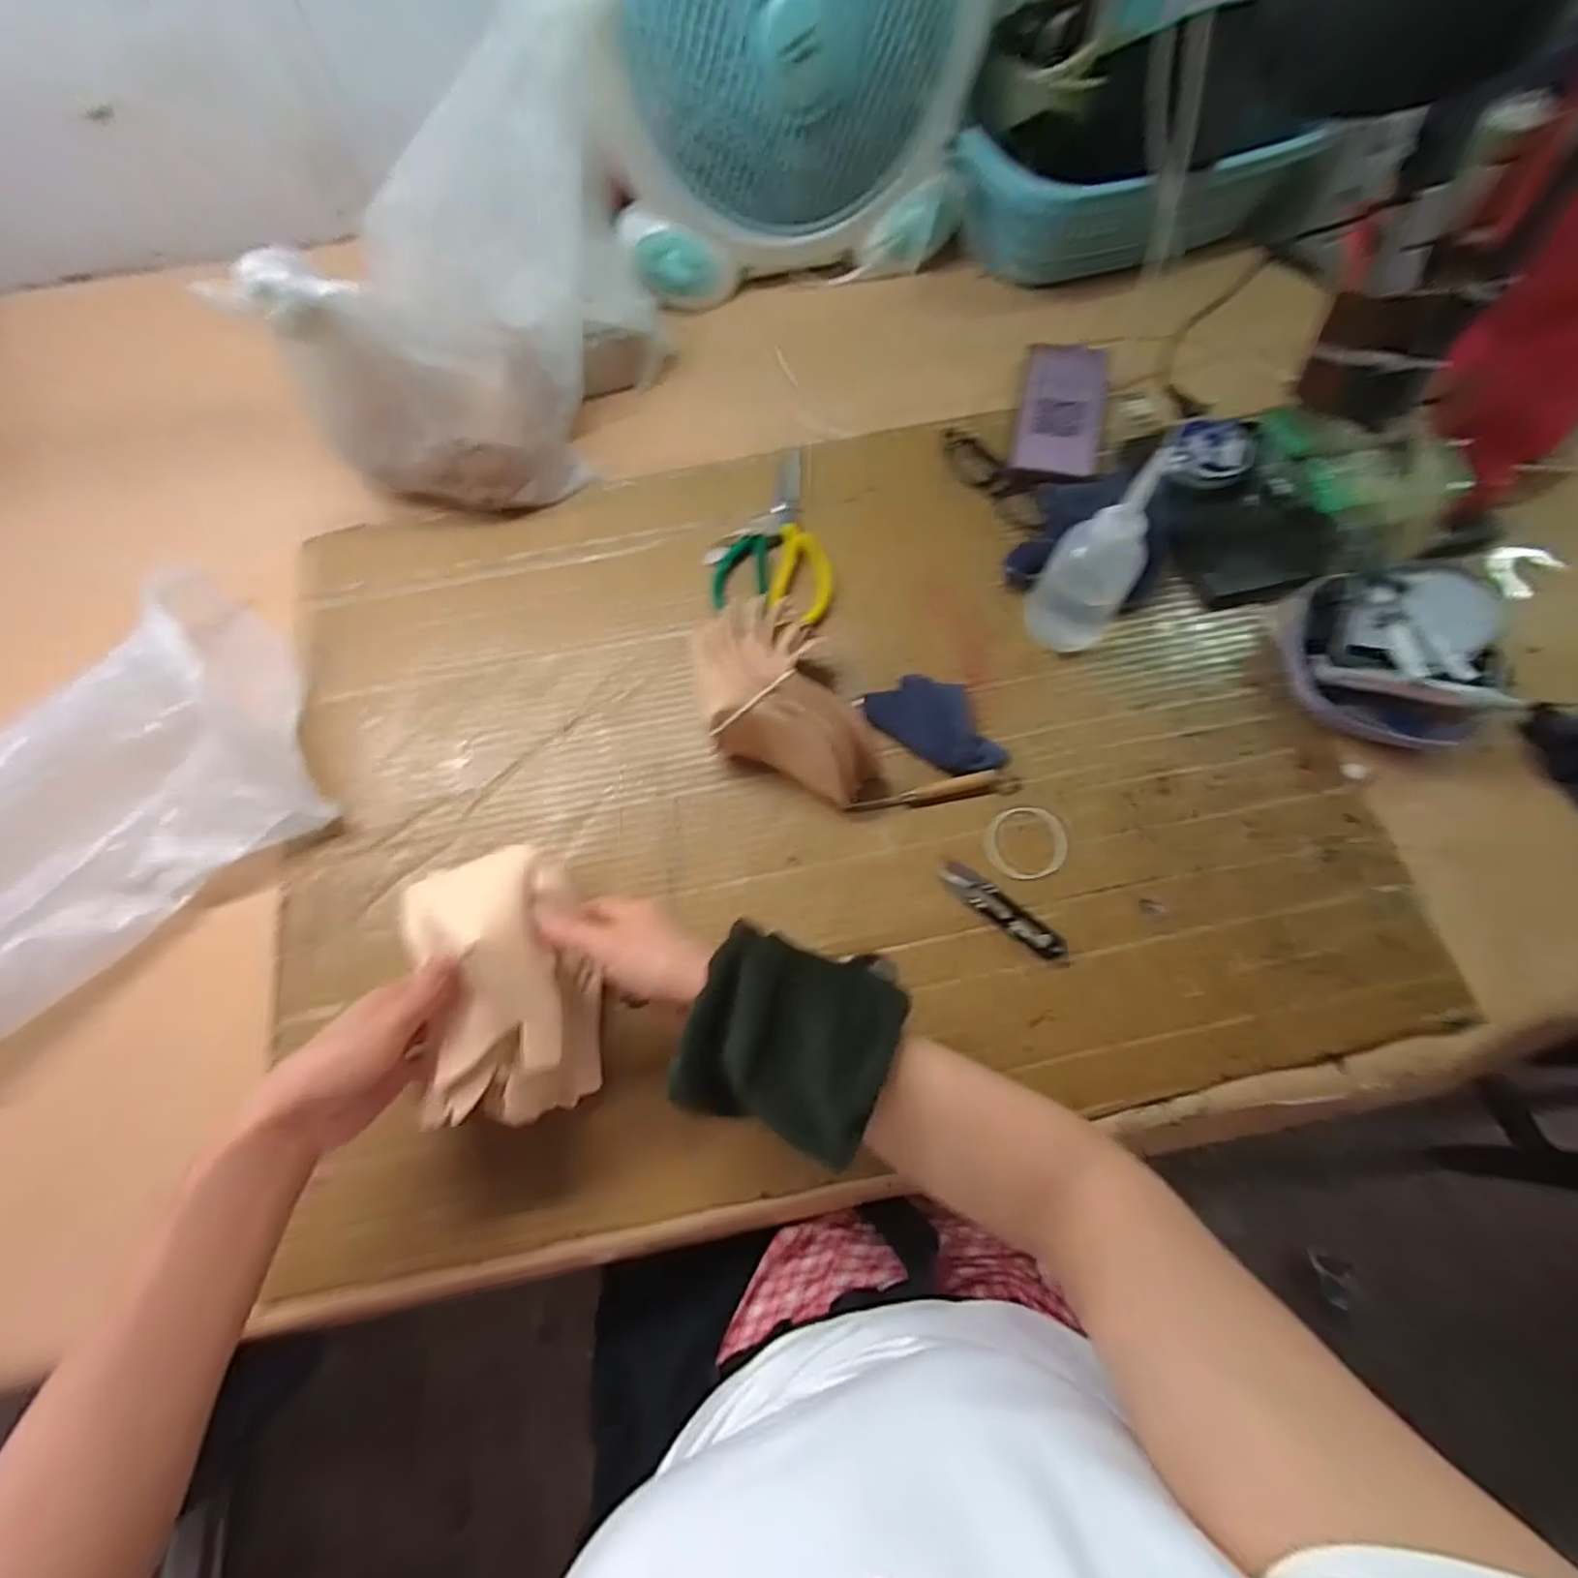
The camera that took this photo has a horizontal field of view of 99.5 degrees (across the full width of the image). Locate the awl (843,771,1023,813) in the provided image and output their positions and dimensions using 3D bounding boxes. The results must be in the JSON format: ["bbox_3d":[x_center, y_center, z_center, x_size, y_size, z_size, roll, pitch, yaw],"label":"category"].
[{"bbox_3d":[0.111,0.002,0.507,0.133,0.012,0.015,-9,70,-2],"label":"awl"}]

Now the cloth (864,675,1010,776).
[{"bbox_3d":[0.120,-0.053,0.531,0.113,0.020,0.061,40,76,14],"label":"cloth"}]

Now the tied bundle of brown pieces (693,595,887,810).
[{"bbox_3d":[-0.008,-0.061,0.497,0.096,0.080,0.165,-34,73,-10],"label":"tied bundle of brown pieces"}]

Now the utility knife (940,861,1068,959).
[{"bbox_3d":[0.153,0.086,0.478,0.099,0.008,0.022,38,75,13],"label":"utility knife"}]

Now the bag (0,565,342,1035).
[{"bbox_3d":[-0.535,0.010,0.487,0.352,0.087,0.249,-41,74,-12],"label":"bag"}]

